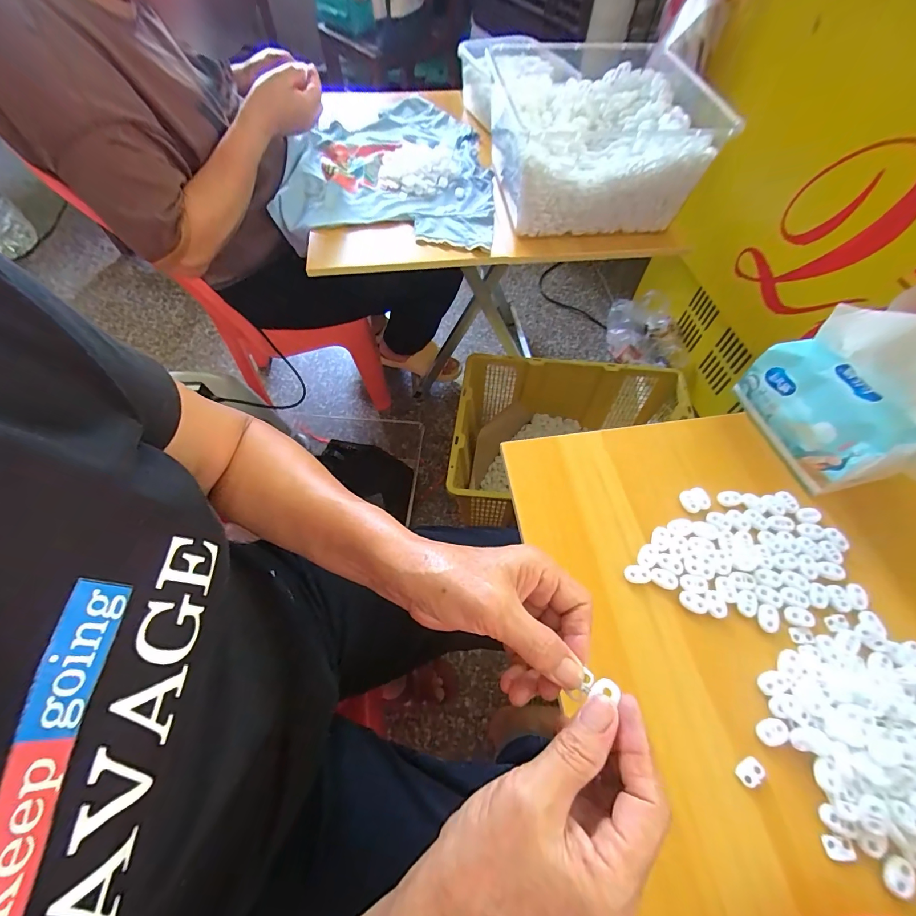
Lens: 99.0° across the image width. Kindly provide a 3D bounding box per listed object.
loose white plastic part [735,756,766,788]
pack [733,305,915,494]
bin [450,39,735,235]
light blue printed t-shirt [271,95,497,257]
[{"bbox_3d":[0.215,0.230,0.287,0.019,0.005,0.013,-32,65,-17],"label":"loose white plastic part"},{"bbox_3d":[0.369,-0.062,0.365,0.078,0.125,0.143,-13,61,-8],"label":"pack"},{"bbox_3d":[0.205,-0.593,0.684,0.302,0.142,0.509,-9,61,-5],"label":"bin"},{"bbox_3d":[-0.121,-0.533,0.721,0.363,0.046,0.474,2,61,1],"label":"light blue printed t-shirt"}]

